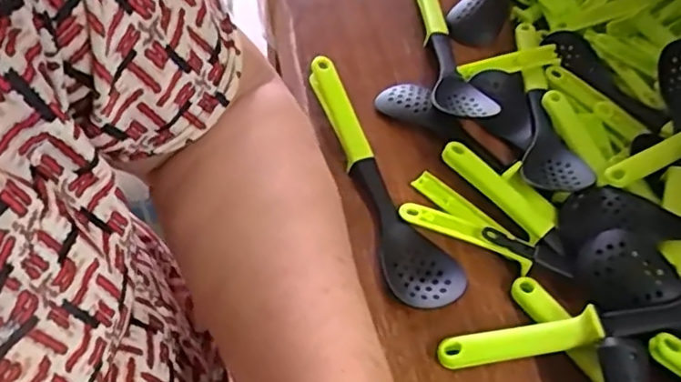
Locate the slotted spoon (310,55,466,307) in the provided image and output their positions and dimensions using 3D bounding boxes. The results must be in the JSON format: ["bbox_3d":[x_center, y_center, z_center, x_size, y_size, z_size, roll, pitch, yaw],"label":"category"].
[{"bbox_3d":[0.021,-0.010,0.356,0.037,0.033,0.170,-18,55,-13],"label":"slotted spoon"}]

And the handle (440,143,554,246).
[{"bbox_3d":[0.091,-0.002,0.358,0.017,0.014,0.075,-35,61,-24],"label":"handle"}]

